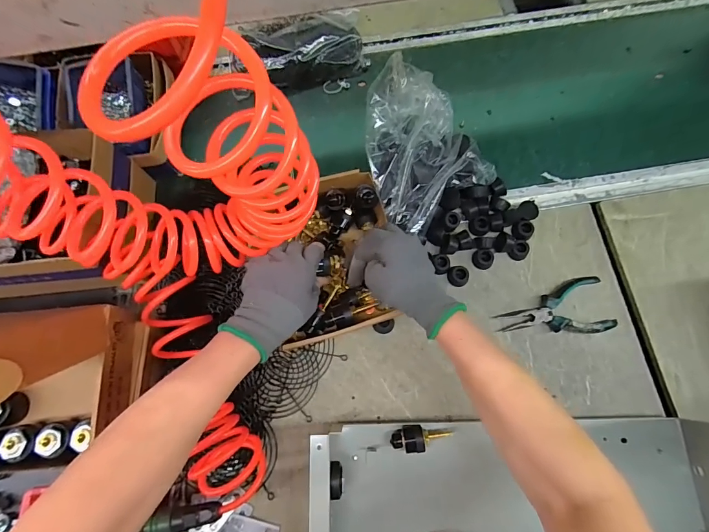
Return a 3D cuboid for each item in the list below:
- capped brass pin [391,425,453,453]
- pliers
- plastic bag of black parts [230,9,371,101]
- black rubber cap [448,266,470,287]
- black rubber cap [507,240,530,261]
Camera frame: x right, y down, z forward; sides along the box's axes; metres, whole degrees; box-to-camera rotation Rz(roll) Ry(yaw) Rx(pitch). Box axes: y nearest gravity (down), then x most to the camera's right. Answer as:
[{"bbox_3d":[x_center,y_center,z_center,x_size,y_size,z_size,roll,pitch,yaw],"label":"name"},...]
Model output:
[{"bbox_3d":[0.083,0.214,0.455,0.073,0.036,0.028,-4,75,0],"label":"capped brass pin"},{"bbox_3d":[0.281,0.058,0.513,0.154,0.022,0.076,-4,74,-1],"label":"pliers"},{"bbox_3d":[-0.100,-0.364,0.623,0.234,0.045,0.129,-15,74,-4],"label":"plastic bag of black parts"},{"bbox_3d":[0.151,0.015,0.529,0.026,0.019,0.028,0,74,1],"label":"black rubber cap"},{"bbox_3d":[0.242,-0.022,0.533,0.030,0.015,0.026,-41,77,-10],"label":"black rubber cap"}]

